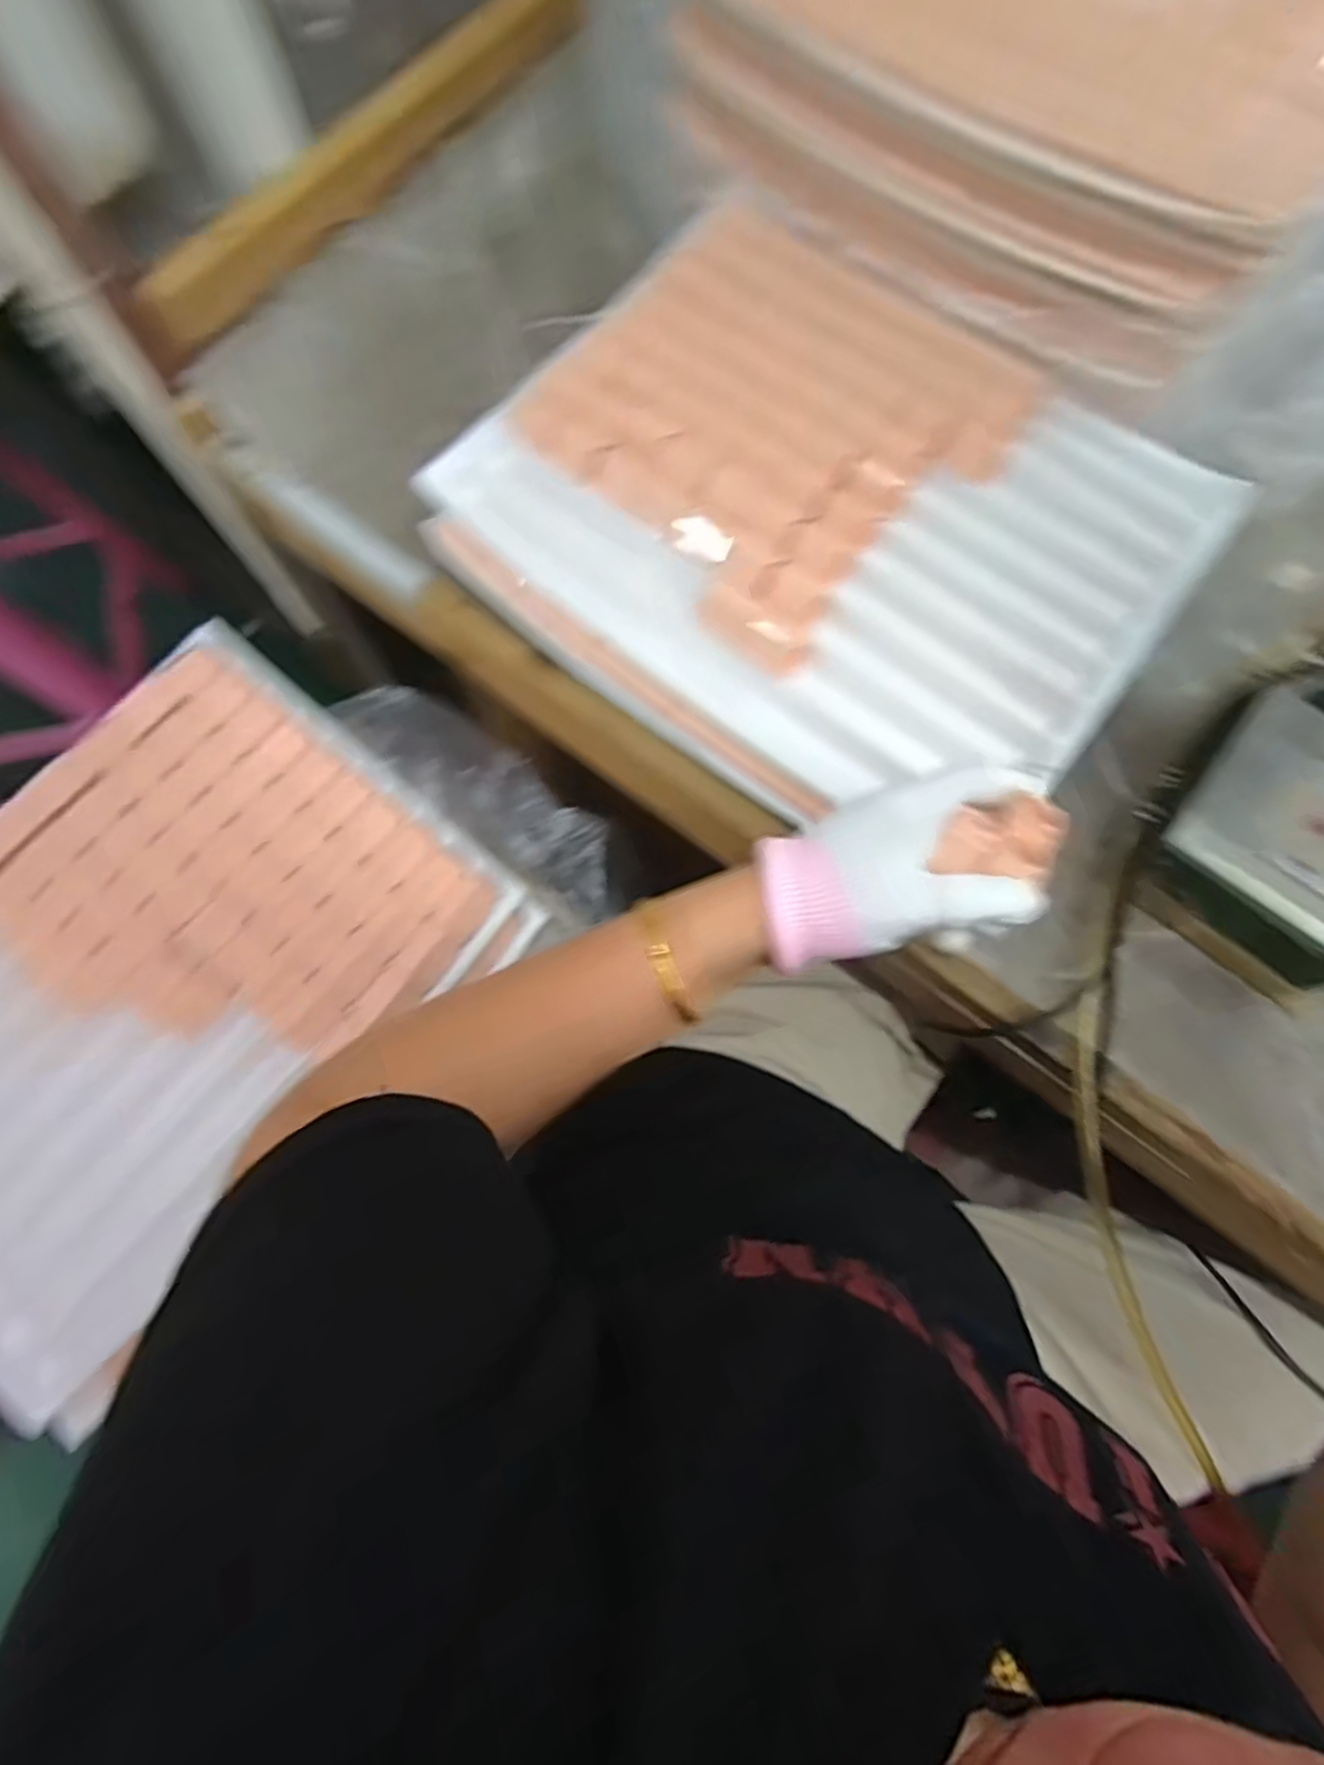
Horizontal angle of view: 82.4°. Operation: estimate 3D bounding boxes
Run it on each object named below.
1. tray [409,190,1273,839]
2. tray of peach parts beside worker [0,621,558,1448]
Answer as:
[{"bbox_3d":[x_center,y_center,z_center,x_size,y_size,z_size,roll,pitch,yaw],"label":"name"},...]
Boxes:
[{"bbox_3d":[0.102,-0.221,0.454,0.380,0.044,0.323,38,80,8],"label":"tray"},{"bbox_3d":[-0.326,0.068,0.486,0.329,0.040,0.404,40,80,9],"label":"tray of peach parts beside worker"}]

